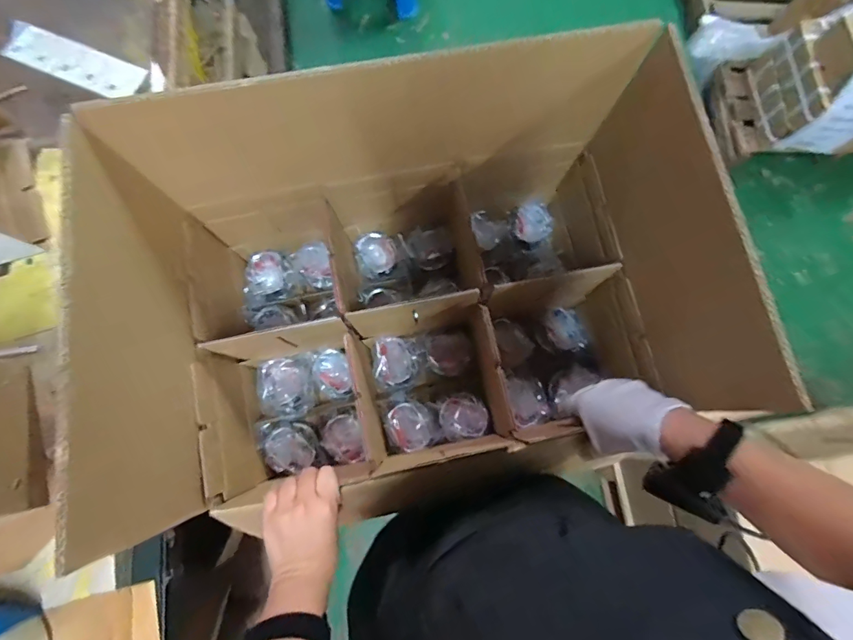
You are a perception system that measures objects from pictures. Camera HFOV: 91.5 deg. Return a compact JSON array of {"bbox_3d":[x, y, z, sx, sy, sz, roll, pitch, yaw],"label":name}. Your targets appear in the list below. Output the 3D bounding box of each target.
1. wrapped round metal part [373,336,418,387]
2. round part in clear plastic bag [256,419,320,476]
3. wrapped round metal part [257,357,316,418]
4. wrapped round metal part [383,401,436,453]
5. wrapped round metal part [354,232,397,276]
[{"bbox_3d":[-0.048,0.064,0.642,0.066,0.031,0.072,0,77,-2],"label":"wrapped round metal part"},{"bbox_3d":[-0.202,0.185,0.615,0.073,0.030,0.075,0,77,-2],"label":"round part in clear plastic bag"},{"bbox_3d":[-0.211,0.101,0.623,0.076,0.031,0.086,-9,77,-4],"label":"wrapped round metal part"},{"bbox_3d":[-0.025,0.159,0.622,0.071,0.020,0.070,-26,79,-7],"label":"wrapped round metal part"},{"bbox_3d":[-0.083,-0.108,0.684,0.064,0.030,0.069,-23,78,-7],"label":"wrapped round metal part"}]

